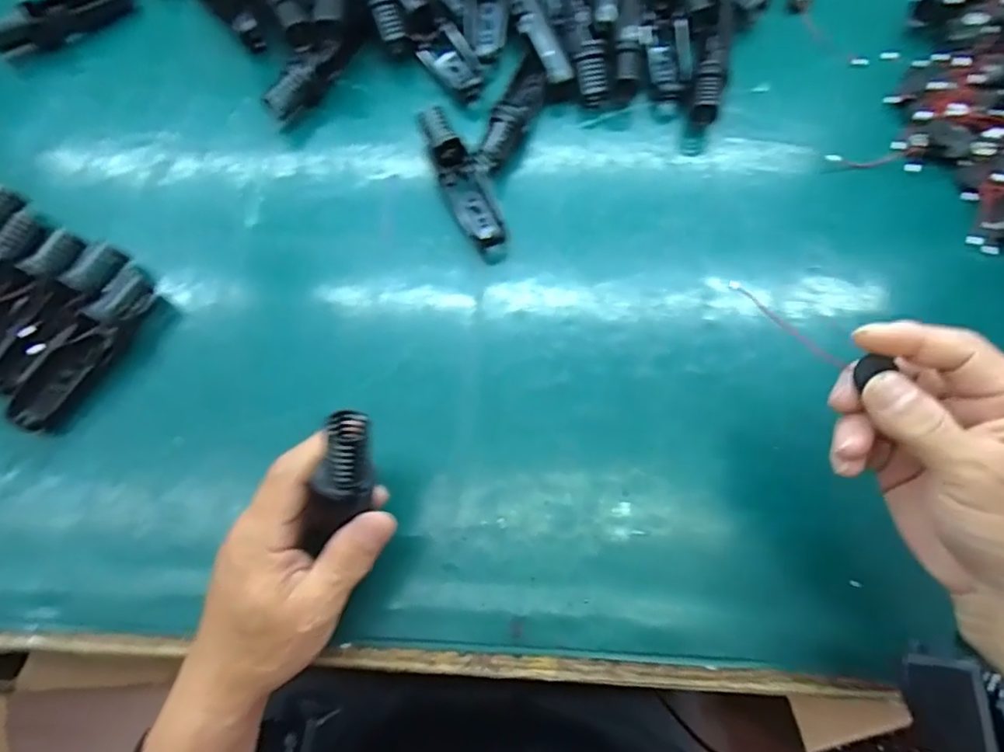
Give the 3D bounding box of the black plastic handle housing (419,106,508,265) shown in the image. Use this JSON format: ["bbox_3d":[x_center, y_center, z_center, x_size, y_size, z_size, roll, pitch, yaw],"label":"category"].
[{"bbox_3d":[-0.028,-0.146,0.431,0.031,0.026,0.123,-25,75,-7],"label":"black plastic handle housing"}]

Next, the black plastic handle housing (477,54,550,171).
[{"bbox_3d":[0.010,-0.206,0.447,0.027,0.023,0.104,24,74,7],"label":"black plastic handle housing"}]

